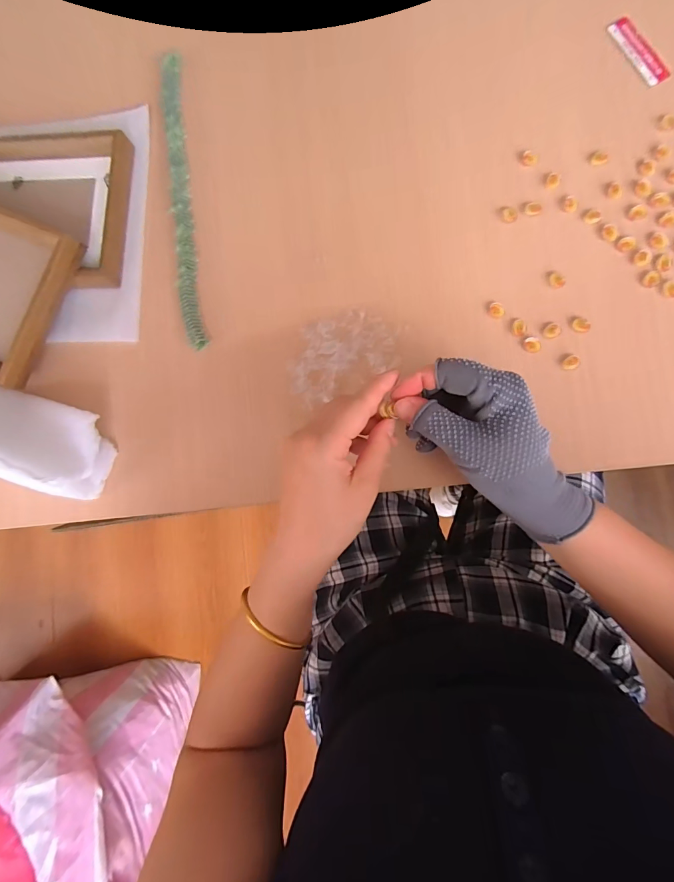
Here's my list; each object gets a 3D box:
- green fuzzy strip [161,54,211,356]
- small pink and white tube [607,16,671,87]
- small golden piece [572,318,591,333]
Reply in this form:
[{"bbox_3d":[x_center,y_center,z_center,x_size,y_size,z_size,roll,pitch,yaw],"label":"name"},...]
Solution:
[{"bbox_3d":[-0.150,-0.236,0.378,0.018,0.017,0.301,-8,84,6],"label":"green fuzzy strip"},{"bbox_3d":[0.267,-0.346,0.342,0.020,0.004,0.072,-26,82,4],"label":"small pink and white tube"},{"bbox_3d":[0.206,-0.097,0.325,0.014,0.004,0.011,41,90,9],"label":"small golden piece"}]

